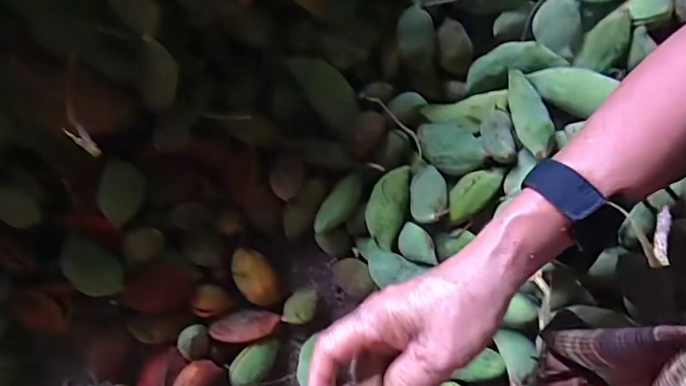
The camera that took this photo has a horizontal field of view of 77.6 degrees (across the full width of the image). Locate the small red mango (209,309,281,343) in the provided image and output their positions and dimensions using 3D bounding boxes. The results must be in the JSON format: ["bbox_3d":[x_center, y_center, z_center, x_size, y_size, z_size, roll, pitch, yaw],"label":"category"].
[{"bbox_3d":[-0.092,0.125,0.403,0.062,0.018,0.025,-8,79,-14],"label":"small red mango"}]

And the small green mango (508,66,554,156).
[{"bbox_3d":[0.167,-0.075,0.388,0.025,0.019,0.093,-7,64,-1],"label":"small green mango"}]

